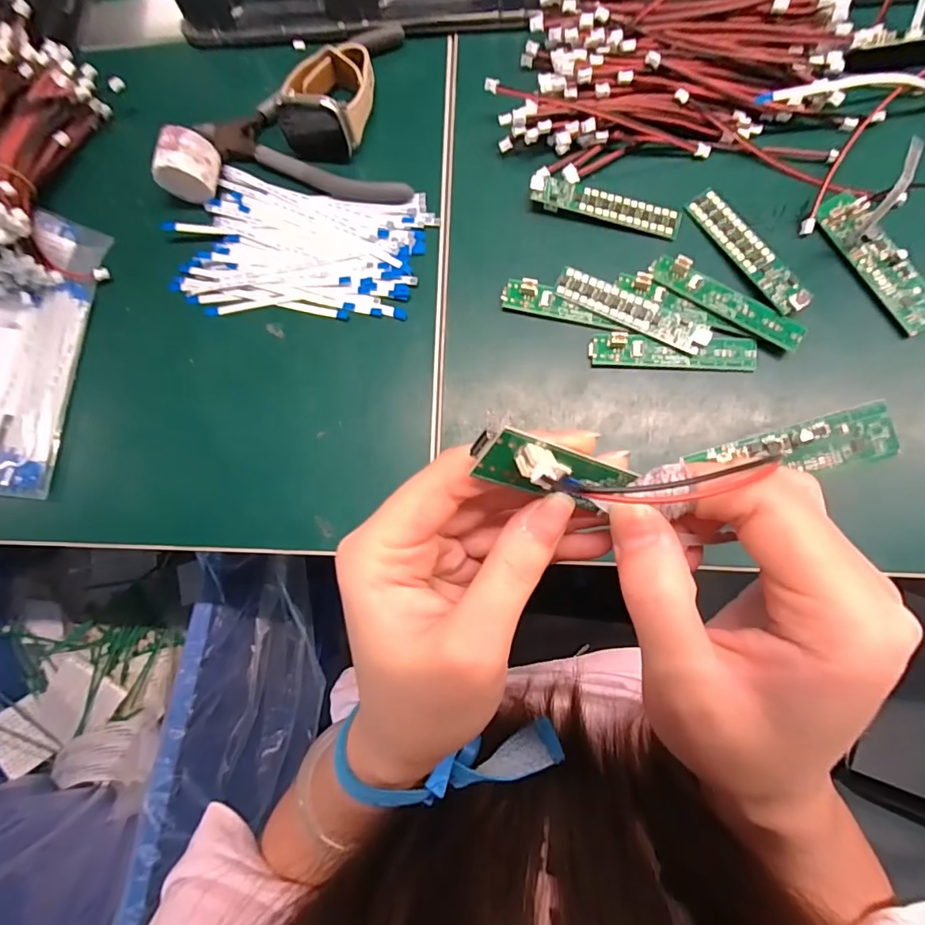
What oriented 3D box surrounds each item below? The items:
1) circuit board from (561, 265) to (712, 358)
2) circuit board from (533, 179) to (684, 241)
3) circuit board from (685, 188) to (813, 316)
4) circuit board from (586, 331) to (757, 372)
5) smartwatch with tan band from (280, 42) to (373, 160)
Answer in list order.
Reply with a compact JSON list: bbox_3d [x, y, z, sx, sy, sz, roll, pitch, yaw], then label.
[{"bbox_3d":[0.091,-0.082,0.256,0.083,0.009,0.017,30,87,9],"label":"circuit board"},{"bbox_3d":[0.082,-0.146,0.269,0.081,0.009,0.019,20,85,8],"label":"circuit board"},{"bbox_3d":[0.153,-0.114,0.254,0.016,0.004,0.085,-33,74,9],"label":"circuit board"},{"bbox_3d":[0.112,-0.059,0.254,0.084,0.005,0.018,4,83,6],"label":"circuit board"},{"bbox_3d":[-0.082,-0.223,0.285,0.048,0.029,0.067,10,84,7],"label":"smartwatch with tan band"}]

